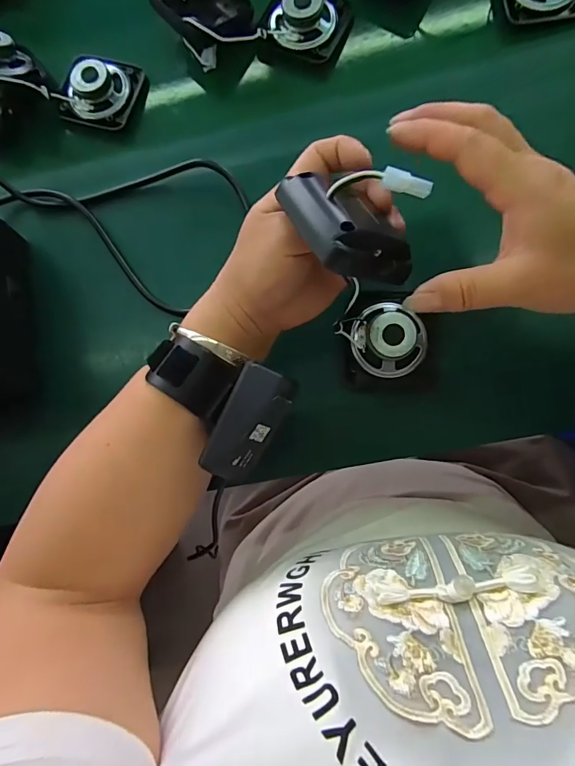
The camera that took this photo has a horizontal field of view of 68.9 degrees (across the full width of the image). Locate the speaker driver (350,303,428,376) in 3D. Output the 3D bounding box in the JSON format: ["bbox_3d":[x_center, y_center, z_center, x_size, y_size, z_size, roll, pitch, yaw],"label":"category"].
[{"bbox_3d":[0.070,-0.031,0.294,0.052,0.025,0.045,38,87,9],"label":"speaker driver"}]

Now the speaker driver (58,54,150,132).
[{"bbox_3d":[-0.162,-0.258,0.366,0.065,0.024,0.062,18,84,8],"label":"speaker driver"}]

